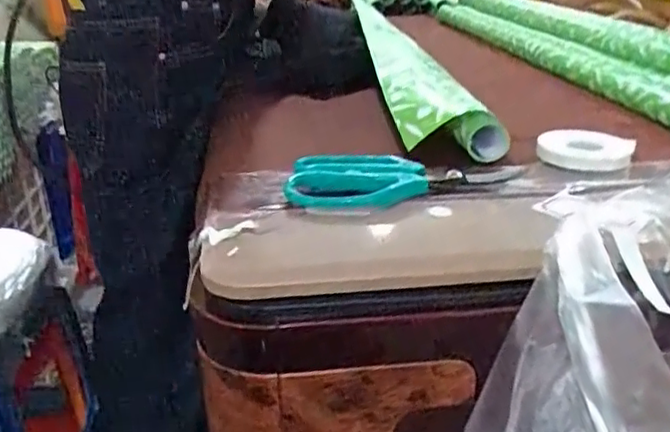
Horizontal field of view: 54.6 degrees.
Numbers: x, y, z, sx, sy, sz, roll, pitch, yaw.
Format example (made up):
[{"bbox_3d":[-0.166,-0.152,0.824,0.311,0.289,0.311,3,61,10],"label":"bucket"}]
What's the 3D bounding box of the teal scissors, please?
[{"bbox_3d":[0.041,-0.020,0.390,0.137,0.012,0.045,1,45,-7],"label":"teal scissors"}]

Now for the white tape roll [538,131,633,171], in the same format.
[{"bbox_3d":[0.170,-0.046,0.441,0.061,0.015,0.058,9,25,20],"label":"white tape roll"}]

